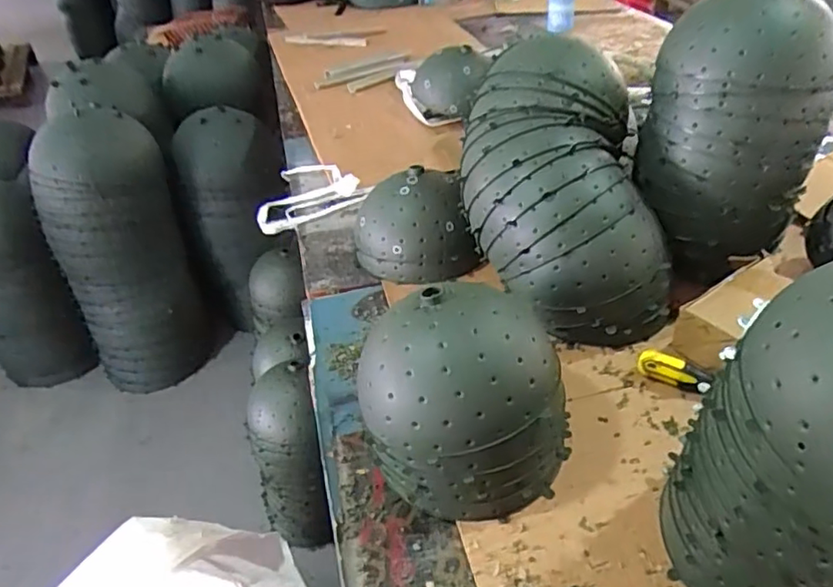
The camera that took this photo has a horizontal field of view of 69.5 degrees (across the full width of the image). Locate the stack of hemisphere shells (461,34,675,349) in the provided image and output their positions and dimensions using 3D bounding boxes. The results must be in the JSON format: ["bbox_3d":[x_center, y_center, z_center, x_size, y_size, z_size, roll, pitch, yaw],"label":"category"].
[{"bbox_3d":[0.182,-0.130,0.777,0.209,0.276,0.326,-12,39,-10],"label":"stack of hemisphere shells"}]

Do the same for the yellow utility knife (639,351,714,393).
[{"bbox_3d":[0.299,0.091,0.696,0.081,0.038,0.015,22,46,30],"label":"yellow utility knife"}]

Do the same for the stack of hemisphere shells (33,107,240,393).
[{"bbox_3d":[-0.835,-0.101,1.756,0.360,0.730,0.299,-30,45,-28],"label":"stack of hemisphere shells"}]

